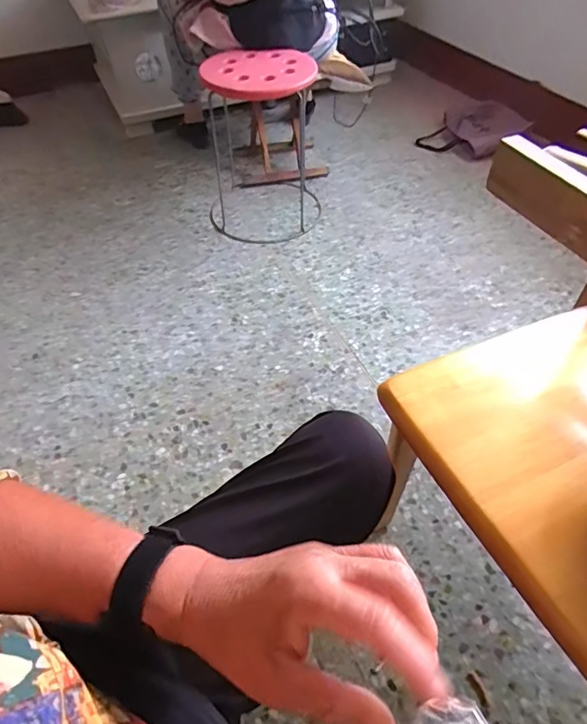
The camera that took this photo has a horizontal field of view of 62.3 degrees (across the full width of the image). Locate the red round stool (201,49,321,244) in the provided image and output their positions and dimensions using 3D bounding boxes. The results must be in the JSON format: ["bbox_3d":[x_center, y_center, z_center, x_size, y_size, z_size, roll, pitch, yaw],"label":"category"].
[{"bbox_3d":[-0.102,-0.662,1.468,0.340,0.450,0.346,-1,49,1],"label":"red round stool"}]

